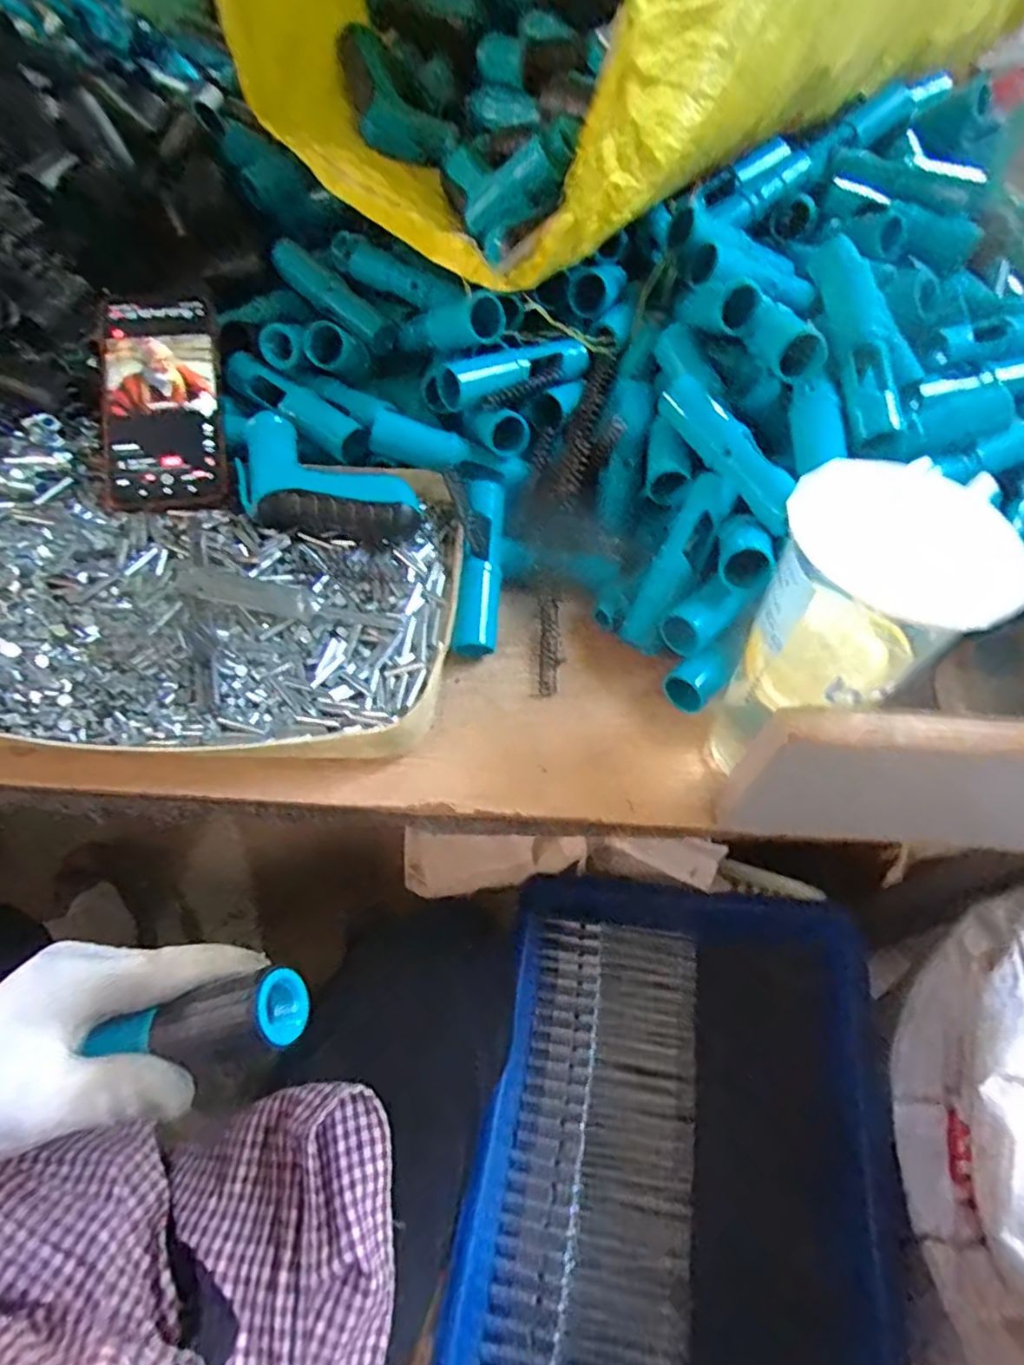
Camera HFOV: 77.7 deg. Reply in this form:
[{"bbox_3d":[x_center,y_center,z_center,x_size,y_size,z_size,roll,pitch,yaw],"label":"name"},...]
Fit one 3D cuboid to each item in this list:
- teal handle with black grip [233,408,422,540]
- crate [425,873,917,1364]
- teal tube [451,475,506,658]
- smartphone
[{"bbox_3d":[-0.124,-0.141,0.434,0.124,0.032,0.083,3,56,-1],"label":"teal handle with black grip"},{"bbox_3d":[0.116,0.323,0.449,0.267,0.103,0.353,12,56,6],"label":"crate"},{"bbox_3d":[-0.019,-0.079,0.434,0.026,0.030,0.127,5,72,1],"label":"teal tube"},{"bbox_3d":[-0.250,-0.200,0.453,0.082,0.017,0.173,-7,78,-11],"label":"smartphone"}]

